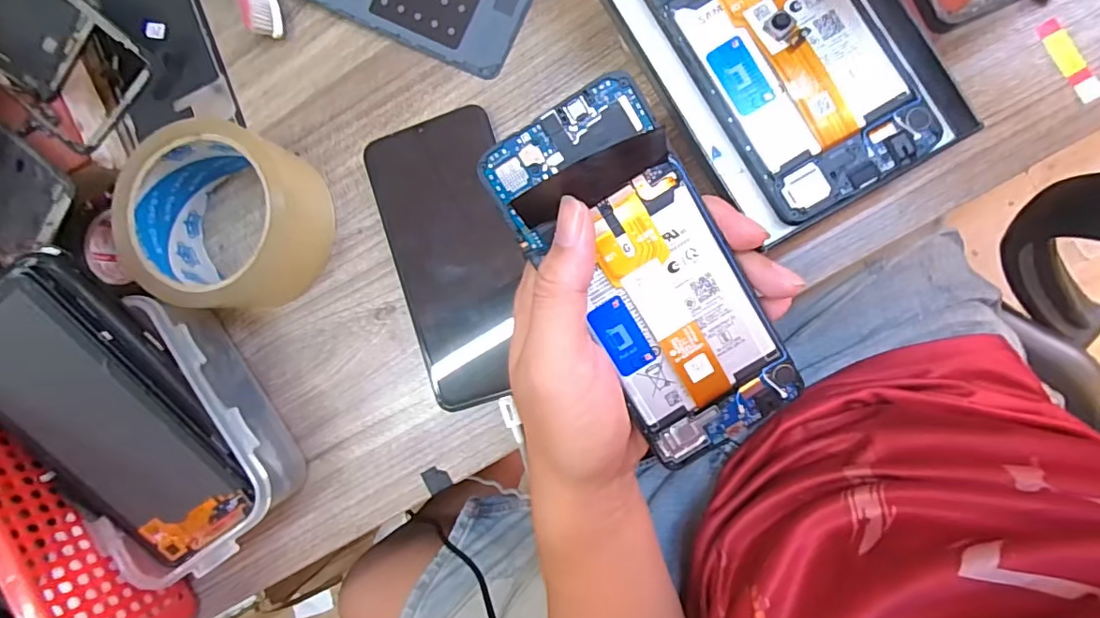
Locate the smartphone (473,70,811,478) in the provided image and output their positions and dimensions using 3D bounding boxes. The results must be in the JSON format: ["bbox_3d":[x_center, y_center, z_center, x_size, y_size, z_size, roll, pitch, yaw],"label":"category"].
[{"bbox_3d":[0.042,-0.010,0.219,0.070,0.019,0.164,-31,101,6],"label":"smartphone"}]

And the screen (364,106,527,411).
[{"bbox_3d":[-0.051,-0.028,0.295,0.069,0.011,0.159,-16,92,1],"label":"screen"}]

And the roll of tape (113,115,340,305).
[{"bbox_3d":[-0.178,-0.051,0.293,0.090,0.052,0.097,0,90,7],"label":"roll of tape"}]

